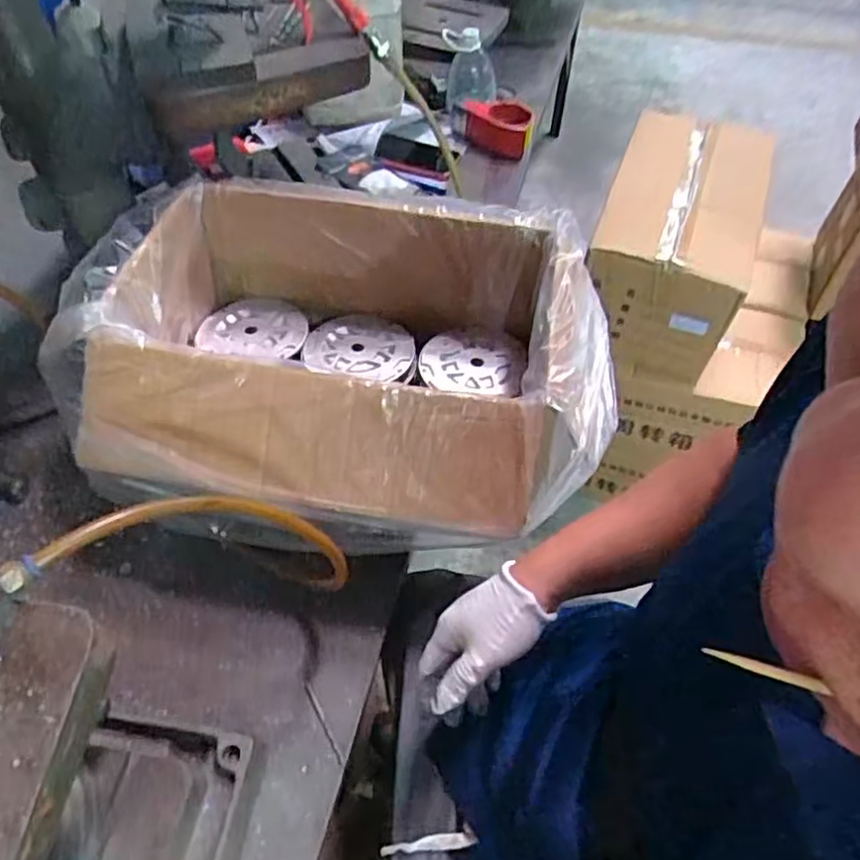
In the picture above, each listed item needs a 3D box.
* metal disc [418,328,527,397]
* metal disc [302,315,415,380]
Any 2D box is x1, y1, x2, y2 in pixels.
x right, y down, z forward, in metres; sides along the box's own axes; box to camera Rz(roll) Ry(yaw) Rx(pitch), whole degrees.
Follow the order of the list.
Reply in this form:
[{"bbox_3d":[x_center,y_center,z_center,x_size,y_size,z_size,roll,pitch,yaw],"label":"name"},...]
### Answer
[{"bbox_3d":[0.055,-0.084,0.846,0.124,0.026,0.107,9,55,7],"label":"metal disc"},{"bbox_3d":[-0.084,-0.105,0.848,0.135,0.013,0.108,9,51,6],"label":"metal disc"}]

